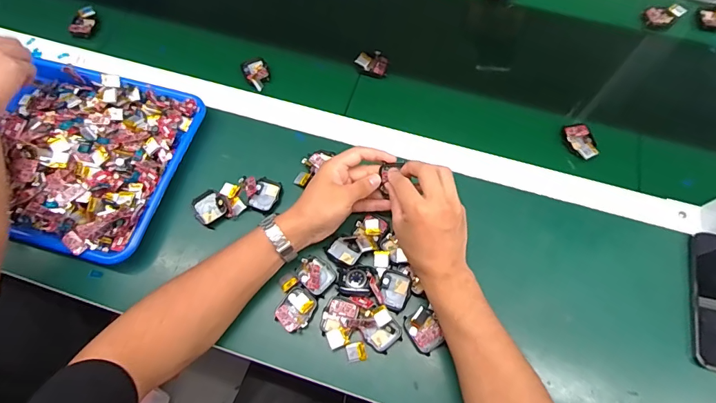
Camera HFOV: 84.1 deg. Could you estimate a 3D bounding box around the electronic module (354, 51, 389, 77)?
[{"bbox_3d":[0.022,-0.212,0.613,0.050,0.022,0.031,18,69,8],"label":"electronic module"}]

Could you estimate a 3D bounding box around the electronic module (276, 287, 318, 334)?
[{"bbox_3d":[-0.072,0.126,0.464,0.037,0.013,0.047,32,71,13],"label":"electronic module"}]

